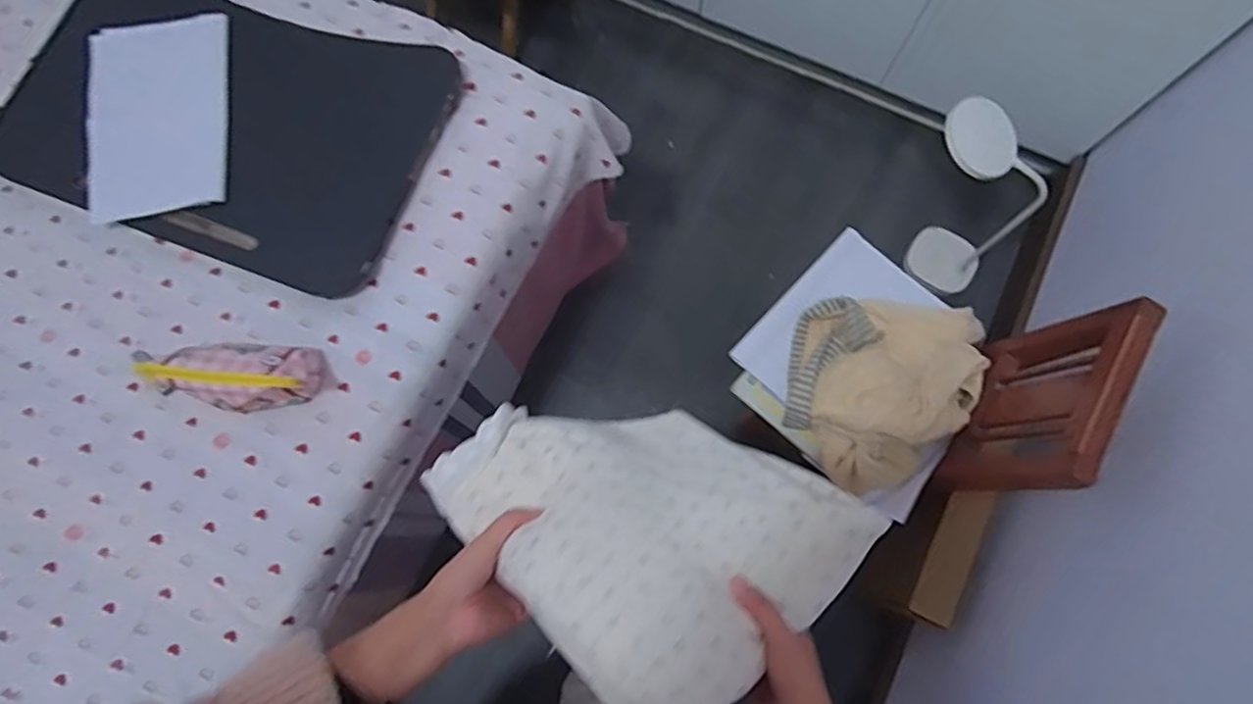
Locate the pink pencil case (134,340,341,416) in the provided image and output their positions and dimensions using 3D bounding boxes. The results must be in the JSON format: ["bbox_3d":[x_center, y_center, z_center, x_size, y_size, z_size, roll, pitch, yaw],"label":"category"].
[{"bbox_3d":[-0.477,0.029,0.815,0.194,0.094,0.081,1,76,0],"label":"pink pencil case"}]

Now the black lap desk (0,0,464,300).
[{"bbox_3d":[-0.569,-0.334,0.942,0.595,0.047,0.395,19,77,5],"label":"black lap desk"}]

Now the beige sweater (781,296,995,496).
[{"bbox_3d":[0.390,0.049,0.997,0.284,0.092,0.321,16,77,4],"label":"beige sweater"}]

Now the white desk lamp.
[{"bbox_3d":[0.629,-0.269,1.245,0.259,0.491,0.118,26,78,6],"label":"white desk lamp"}]

